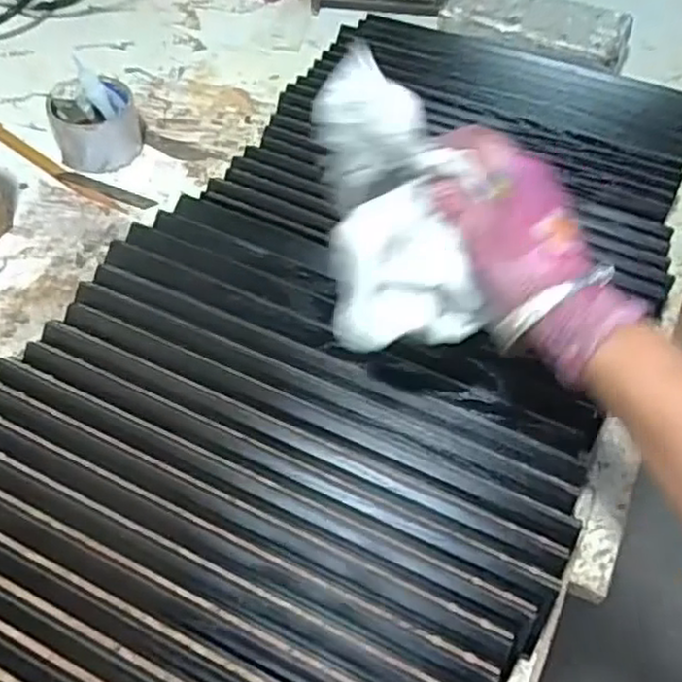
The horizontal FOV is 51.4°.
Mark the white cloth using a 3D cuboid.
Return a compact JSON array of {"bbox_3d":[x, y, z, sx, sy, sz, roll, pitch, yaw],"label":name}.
[{"bbox_3d":[0.023,-0.083,0.406,0.080,0.041,0.175,-14,92,-12],"label":"white cloth"}]

